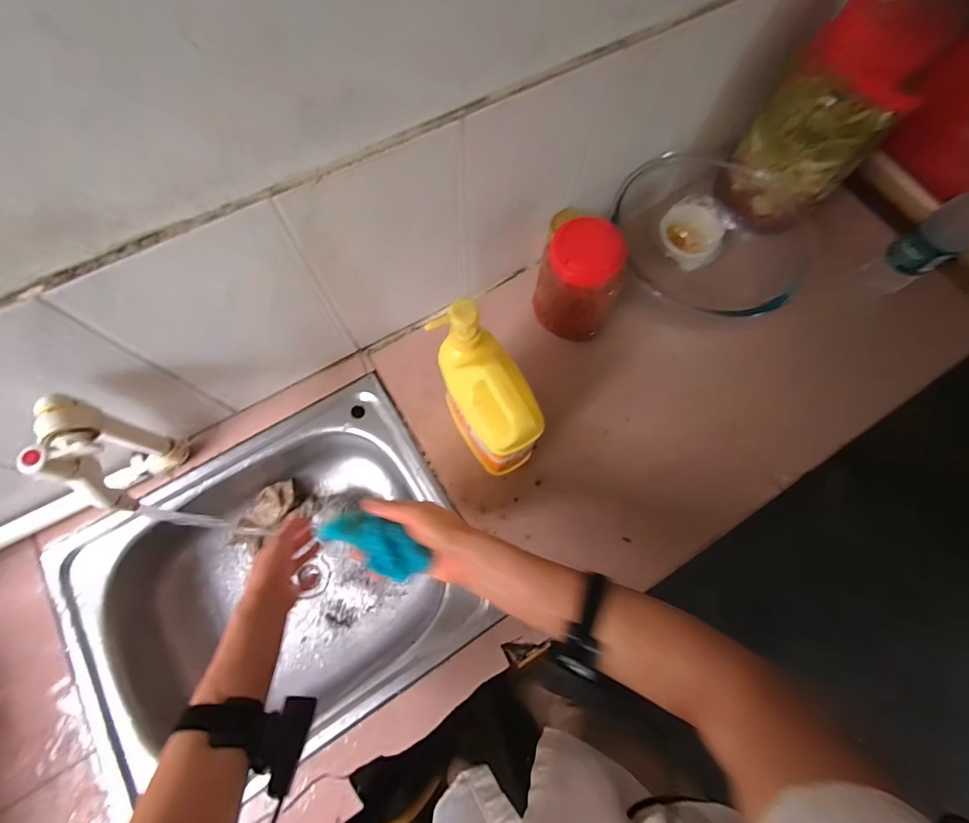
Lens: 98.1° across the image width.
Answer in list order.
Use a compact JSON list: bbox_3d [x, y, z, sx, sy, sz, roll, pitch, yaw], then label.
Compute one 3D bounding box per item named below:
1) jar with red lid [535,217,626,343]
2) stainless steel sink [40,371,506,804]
[{"bbox_3d":[0.134,-0.176,0.598,0.082,0.170,0.100,-30,76,-11],"label":"jar with red lid"},{"bbox_3d":[-0.274,0.241,0.616,0.493,0.141,0.403,-32,76,-11],"label":"stainless steel sink"}]

